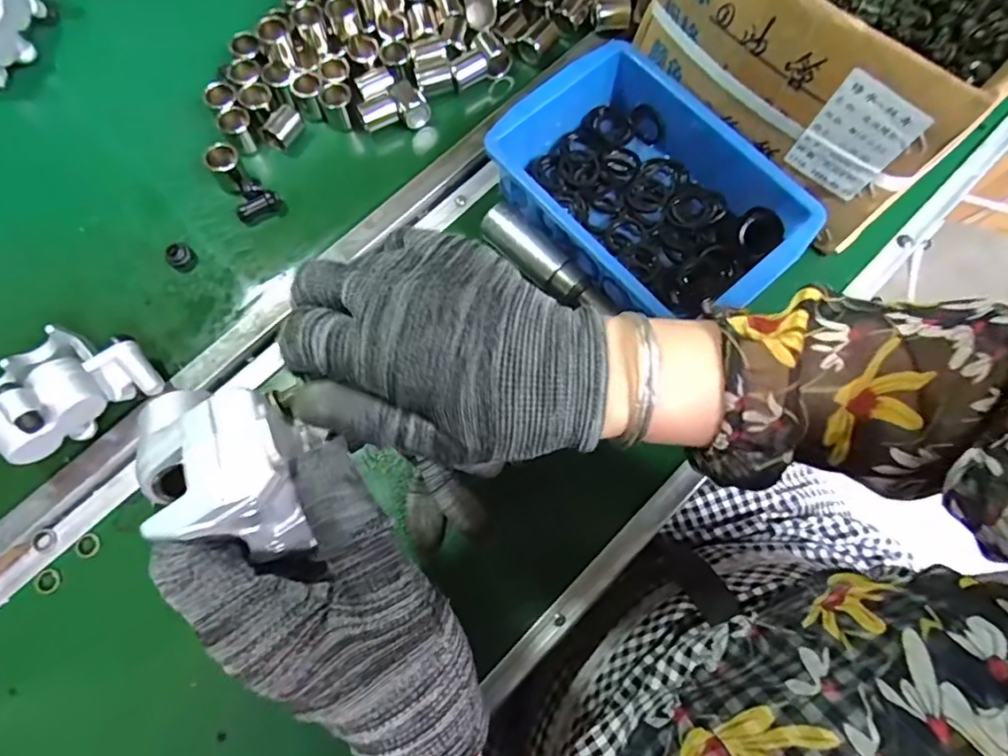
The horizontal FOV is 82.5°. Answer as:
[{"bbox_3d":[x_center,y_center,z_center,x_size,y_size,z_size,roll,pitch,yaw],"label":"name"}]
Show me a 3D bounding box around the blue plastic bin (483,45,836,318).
[{"bbox_3d":[0.101,-0.130,0.415,0.138,0.058,0.201,-38,79,-9],"label":"blue plastic bin"}]

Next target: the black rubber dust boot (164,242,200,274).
[{"bbox_3d":[-0.239,-0.089,0.426,0.017,0.015,0.019,40,79,9],"label":"black rubber dust boot"}]

